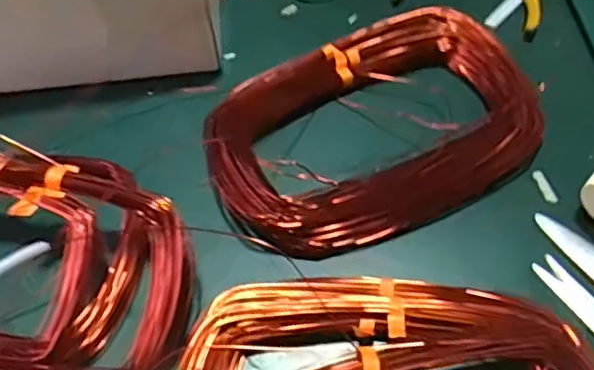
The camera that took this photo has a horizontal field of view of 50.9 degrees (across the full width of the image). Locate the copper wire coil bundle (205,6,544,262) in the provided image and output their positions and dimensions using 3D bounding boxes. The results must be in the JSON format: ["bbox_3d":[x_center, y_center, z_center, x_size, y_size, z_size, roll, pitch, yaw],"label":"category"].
[{"bbox_3d":[0.040,-0.030,0.339,0.172,0.037,0.127,-31,63,-15],"label":"copper wire coil bundle"}]

